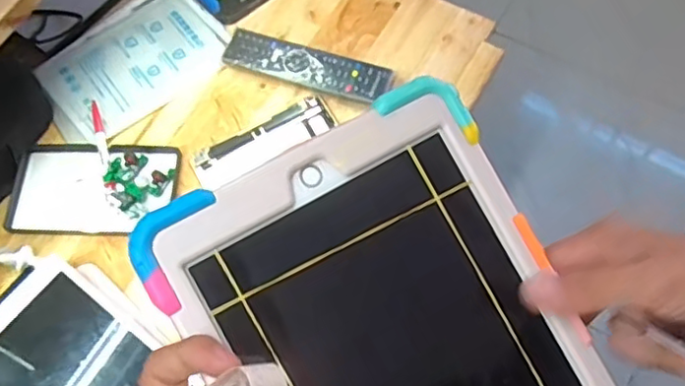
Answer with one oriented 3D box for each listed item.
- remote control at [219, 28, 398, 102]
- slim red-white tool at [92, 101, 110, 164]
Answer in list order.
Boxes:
[{"bbox_3d":[-0.040,-0.145,0.742,0.196,0.023,0.048,17,68,10],"label":"remote control"},{"bbox_3d":[-0.276,-0.068,0.717,0.013,0.013,0.082,-19,67,-5],"label":"slim red-white tool"}]

